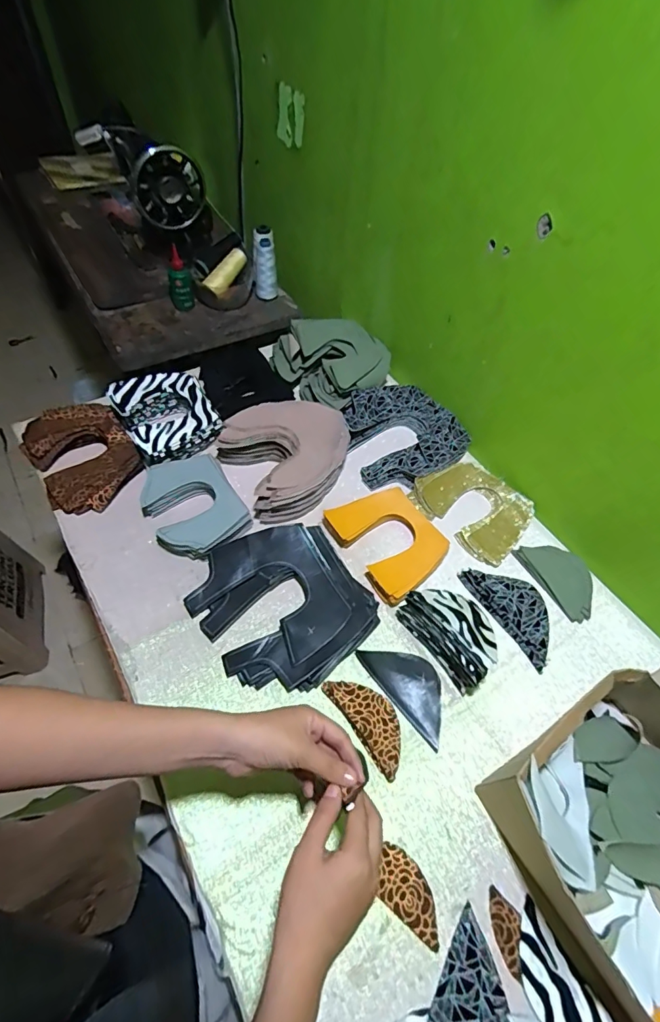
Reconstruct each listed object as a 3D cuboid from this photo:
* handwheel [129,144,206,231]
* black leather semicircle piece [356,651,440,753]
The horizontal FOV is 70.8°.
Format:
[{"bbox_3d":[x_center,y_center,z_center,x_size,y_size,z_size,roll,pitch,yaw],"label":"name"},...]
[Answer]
[{"bbox_3d":[-0.304,-0.610,0.887,0.133,0.129,0.050,-18,59,-17],"label":"handwheel"},{"bbox_3d":[0.096,0.205,0.552,0.061,0.014,0.126,-34,62,-22],"label":"black leather semicircle piece"}]

